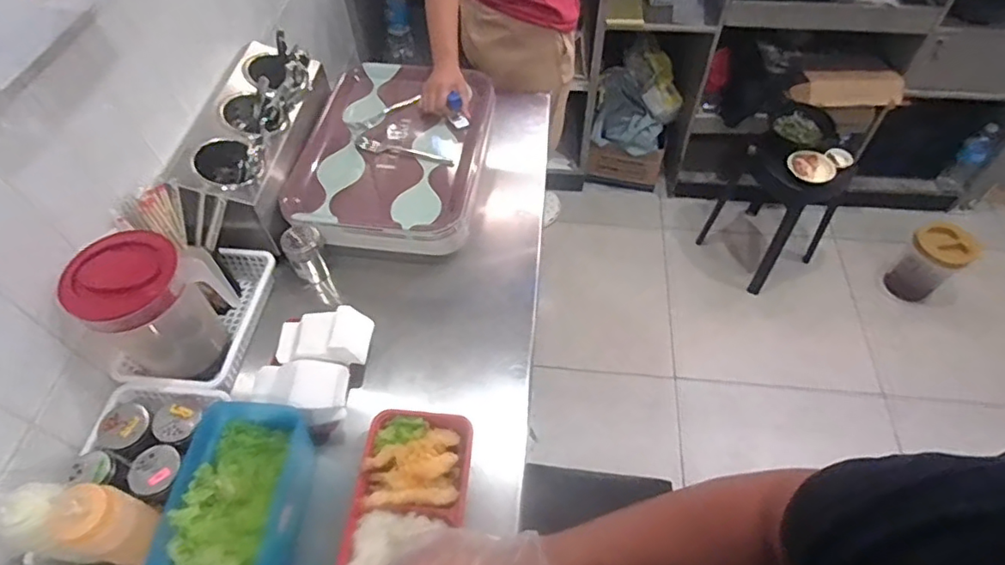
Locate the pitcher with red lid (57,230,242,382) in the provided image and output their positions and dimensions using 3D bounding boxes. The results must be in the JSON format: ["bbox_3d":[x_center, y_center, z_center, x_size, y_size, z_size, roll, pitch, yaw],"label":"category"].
[{"bbox_3d":[-0.469,0.041,0.786,0.126,0.216,0.137,-1,54,1],"label":"pitcher with red lid"}]

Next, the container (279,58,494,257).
[{"bbox_3d":[-0.202,-0.247,1.089,0.332,0.095,0.466,4,55,5],"label":"container"}]

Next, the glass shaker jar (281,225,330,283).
[{"bbox_3d":[-0.334,-0.051,0.960,0.062,0.085,0.071,-25,57,-15],"label":"glass shaker jar"}]

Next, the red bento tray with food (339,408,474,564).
[{"bbox_3d":[-0.118,0.273,0.728,0.139,0.050,0.219,2,54,4],"label":"red bento tray with food"}]

